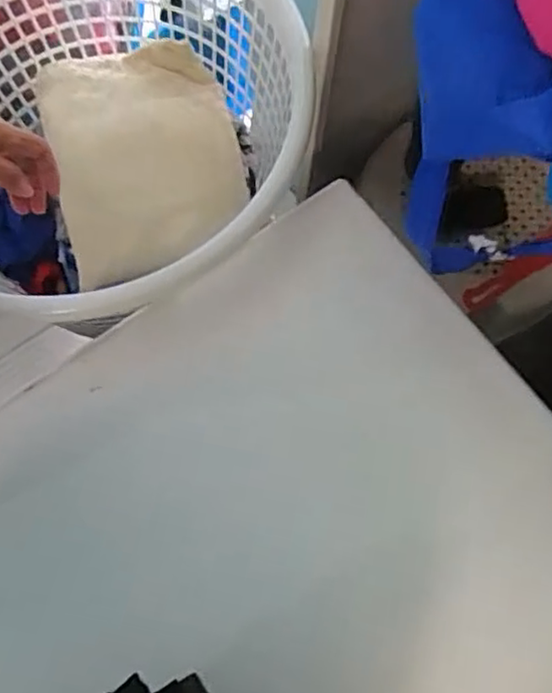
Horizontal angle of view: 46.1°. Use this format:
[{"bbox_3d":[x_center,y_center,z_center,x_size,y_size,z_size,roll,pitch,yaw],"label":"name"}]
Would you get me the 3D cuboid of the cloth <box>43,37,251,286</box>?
[{"bbox_3d":[-0.154,-0.231,0.759,0.208,0.052,0.293,-14,72,-5],"label":"cloth"}]

